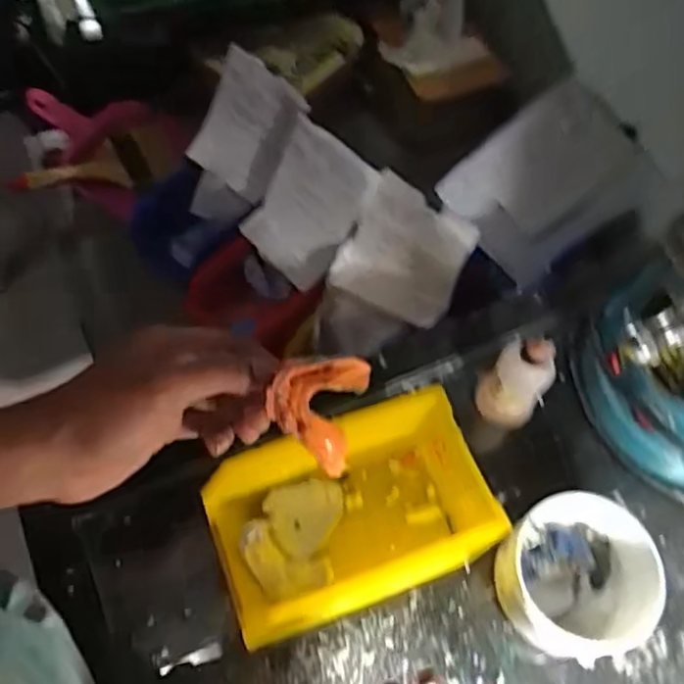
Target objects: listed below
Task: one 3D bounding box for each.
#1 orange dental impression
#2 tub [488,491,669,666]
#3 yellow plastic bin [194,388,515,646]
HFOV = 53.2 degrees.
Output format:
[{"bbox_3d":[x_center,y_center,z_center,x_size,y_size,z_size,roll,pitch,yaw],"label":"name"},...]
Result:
[{"bbox_3d":[-0.014,0.035,0.376,0.046,0.032,0.057,16,62,5],"label":"orange dental impression"},{"bbox_3d":[0.154,0.158,0.456,0.101,0.056,0.094,2,62,-3],"label":"tub"},{"bbox_3d":[0.006,0.116,0.451,0.173,0.085,0.103,-19,65,-13],"label":"yellow plastic bin"}]

